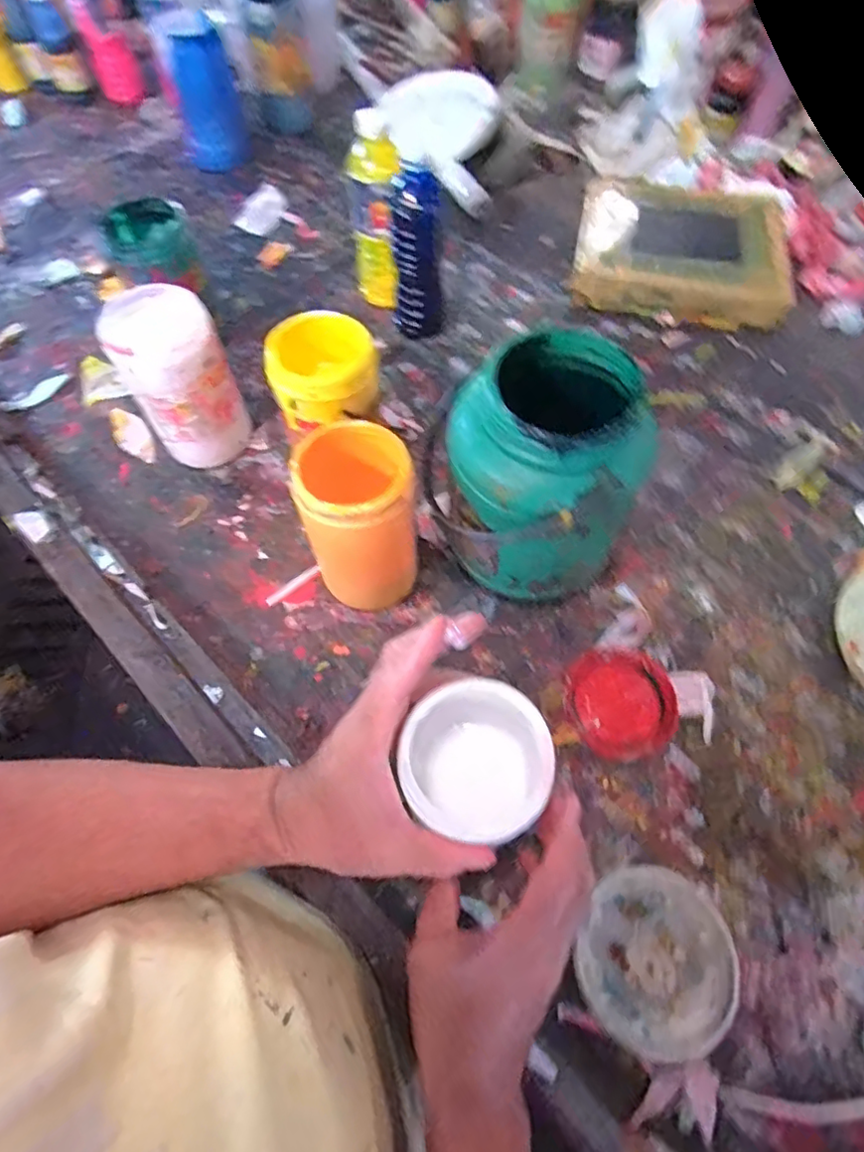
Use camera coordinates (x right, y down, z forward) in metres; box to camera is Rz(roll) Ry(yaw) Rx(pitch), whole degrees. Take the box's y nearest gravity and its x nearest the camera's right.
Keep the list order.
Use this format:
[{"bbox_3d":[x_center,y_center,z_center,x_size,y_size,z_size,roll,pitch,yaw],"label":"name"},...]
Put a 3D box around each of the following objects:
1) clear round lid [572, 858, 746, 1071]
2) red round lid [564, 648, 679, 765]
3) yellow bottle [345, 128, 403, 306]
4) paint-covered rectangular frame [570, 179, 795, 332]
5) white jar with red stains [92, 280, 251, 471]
[{"bbox_3d":[0.165,0.281,0.433,0.106,0.017,0.117,22,67,13],"label":"clear round lid"},{"bbox_3d":[0.169,0.112,0.527,0.093,0.010,0.097,-1,64,2],"label":"red round lid"},{"bbox_3d":[-0.064,-0.400,0.701,0.062,0.196,0.071,-7,64,0],"label":"yellow bottle"},{"bbox_3d":[0.329,-0.437,0.783,0.263,0.048,0.226,10,65,8],"label":"paint-covered rectangular frame"},{"bbox_3d":[-0.253,-0.196,0.608,0.103,0.156,0.096,-1,64,2],"label":"white jar with red stains"}]

